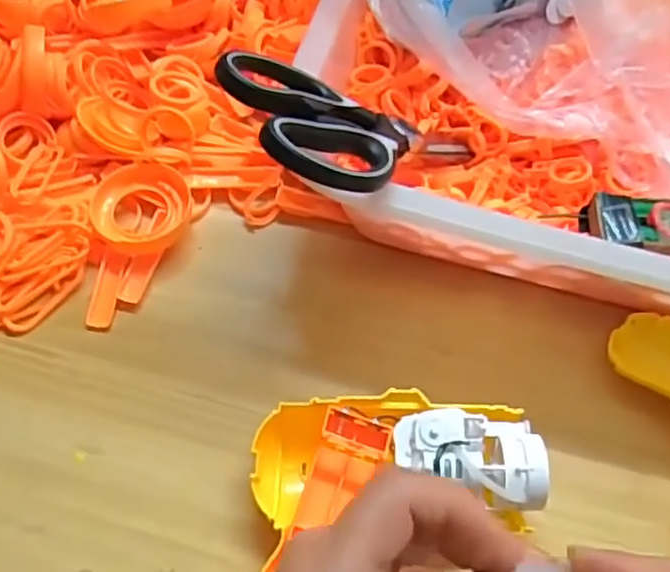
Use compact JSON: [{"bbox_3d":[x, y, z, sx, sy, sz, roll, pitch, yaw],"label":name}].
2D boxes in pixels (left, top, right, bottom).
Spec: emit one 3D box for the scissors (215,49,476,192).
[{"bbox_3d":[0.017,-0.081,0.354,0.176,0.016,0.083,-9,56,-52],"label":"scissors"}]

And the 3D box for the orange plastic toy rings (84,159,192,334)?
[{"bbox_3d":[-0.119,-0.027,0.404,0.053,0.015,0.105,9,67,5],"label":"orange plastic toy rings"}]

